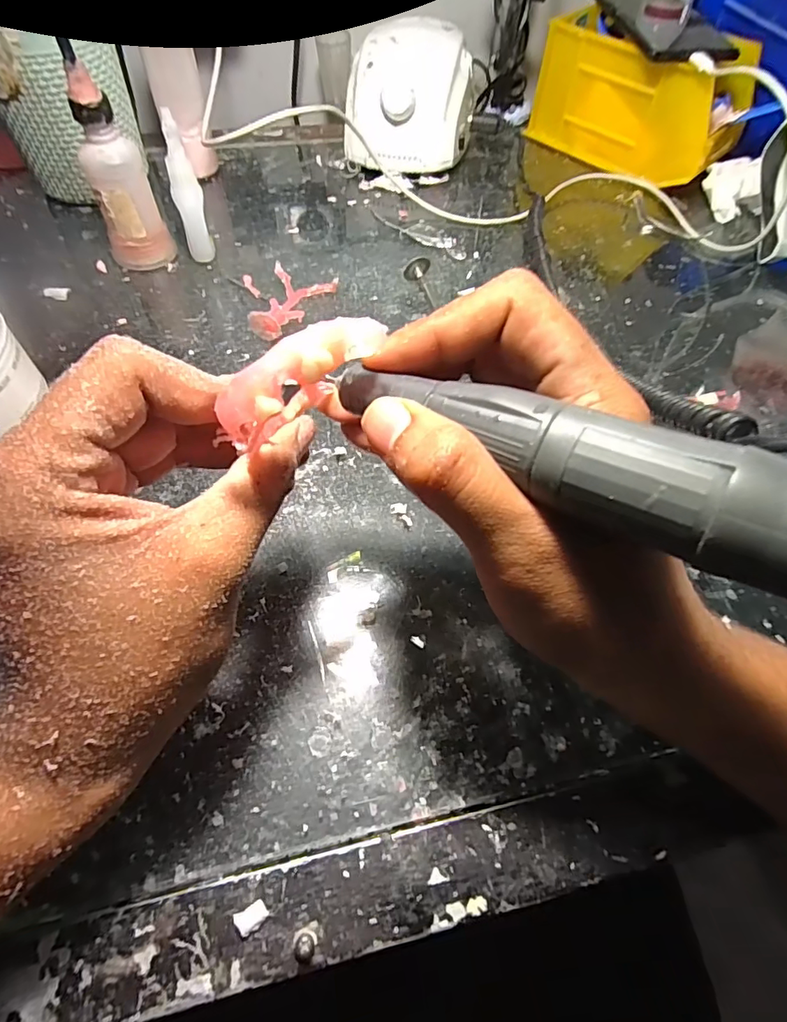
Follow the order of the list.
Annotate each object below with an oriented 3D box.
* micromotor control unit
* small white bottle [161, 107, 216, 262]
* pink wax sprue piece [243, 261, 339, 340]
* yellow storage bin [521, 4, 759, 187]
[{"bbox_3d":[0.017,-0.356,0.442,0.101,0.081,0.117,10,59,2],"label":"micromotor control unit"},{"bbox_3d":[-0.139,-0.213,0.342,0.019,0.085,0.022,-16,61,-13],"label":"small white bottle"},{"bbox_3d":[-0.068,-0.144,0.343,0.063,0.018,0.066,-7,59,-8],"label":"pink wax sprue piece"},{"bbox_3d":[0.225,-0.373,0.460,0.104,0.086,0.168,-38,68,-23],"label":"yellow storage bin"}]

